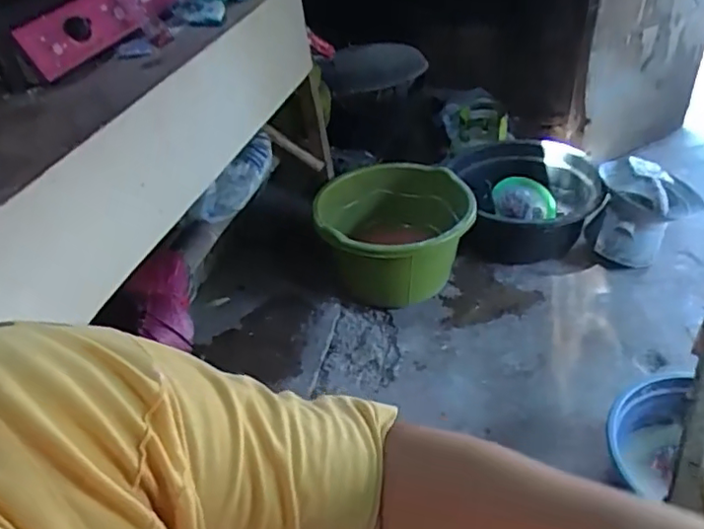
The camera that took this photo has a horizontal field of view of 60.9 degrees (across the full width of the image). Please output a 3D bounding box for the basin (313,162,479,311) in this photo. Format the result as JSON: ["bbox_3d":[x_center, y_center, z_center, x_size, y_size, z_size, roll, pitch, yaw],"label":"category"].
[{"bbox_3d":[0.135,-0.100,1.943,0.473,0.284,0.482,-4,39,3],"label":"basin"}]

